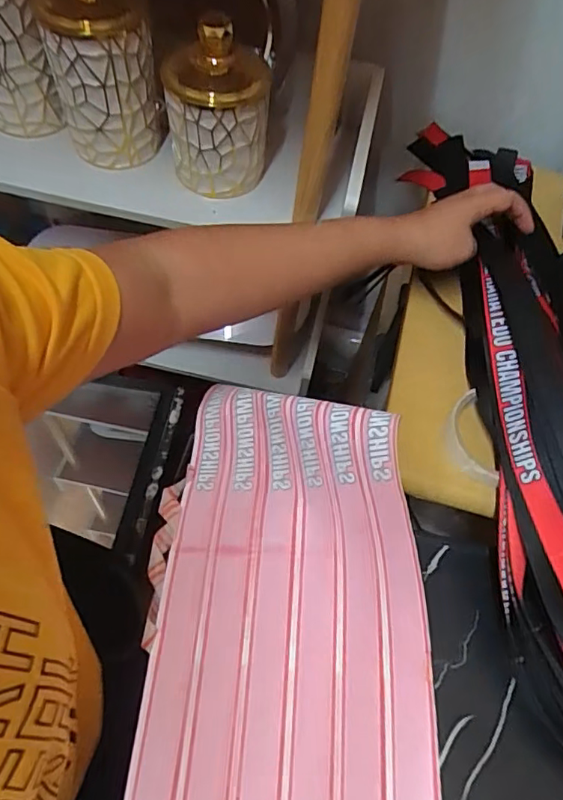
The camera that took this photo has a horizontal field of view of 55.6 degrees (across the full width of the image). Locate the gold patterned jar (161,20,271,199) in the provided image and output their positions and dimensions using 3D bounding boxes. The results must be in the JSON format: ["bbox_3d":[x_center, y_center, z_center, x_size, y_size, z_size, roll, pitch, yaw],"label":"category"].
[{"bbox_3d":[-0.065,-0.295,0.549,0.104,0.140,0.091,-7,61,-9],"label":"gold patterned jar"}]

